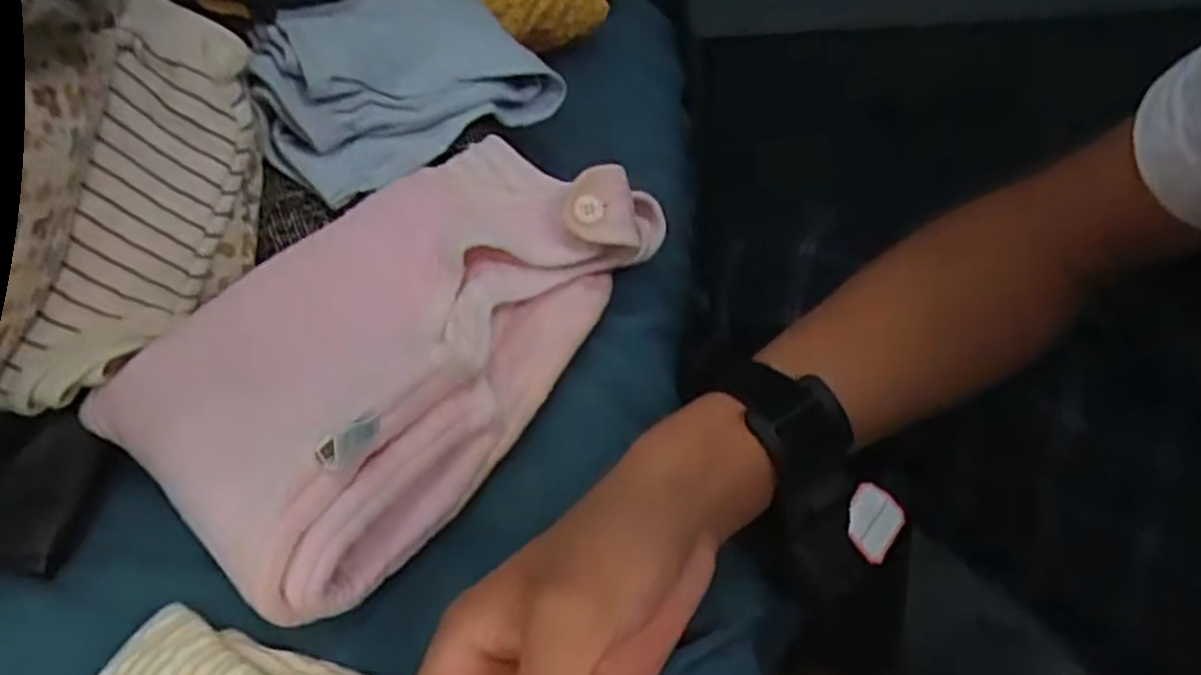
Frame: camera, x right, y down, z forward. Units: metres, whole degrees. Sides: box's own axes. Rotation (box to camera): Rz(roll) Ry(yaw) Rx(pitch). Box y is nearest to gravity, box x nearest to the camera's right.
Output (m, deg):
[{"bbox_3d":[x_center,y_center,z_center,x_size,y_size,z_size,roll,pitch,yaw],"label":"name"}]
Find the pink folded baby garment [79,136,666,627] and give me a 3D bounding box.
[{"bbox_3d":[-0.084,-0.010,0.371,0.127,0.062,0.264,23,52,26],"label":"pink folded baby garment"}]

